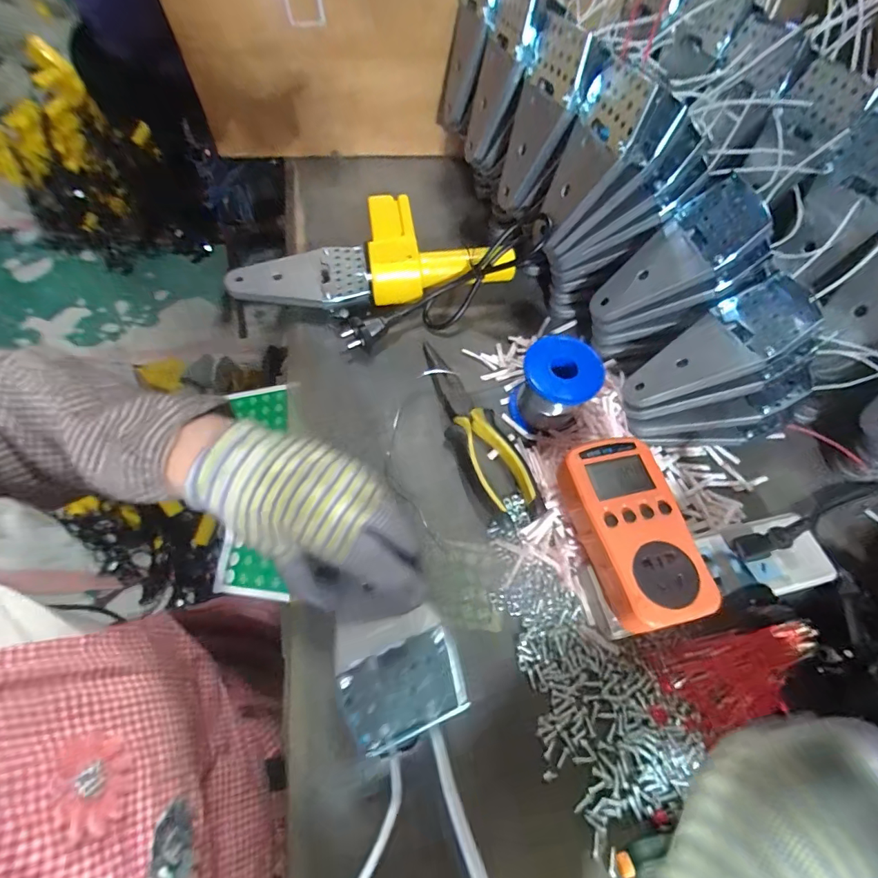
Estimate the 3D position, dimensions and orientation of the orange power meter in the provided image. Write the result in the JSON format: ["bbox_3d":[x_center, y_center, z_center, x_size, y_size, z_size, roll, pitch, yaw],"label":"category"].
[{"bbox_3d":[0.129,0.061,0.300,0.069,0.030,0.122,-12,63,-10],"label":"orange power meter"}]

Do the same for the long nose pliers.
[{"bbox_3d":[0.030,-0.006,0.369,0.045,0.024,0.165,-23,66,-15],"label":"long nose pliers"}]

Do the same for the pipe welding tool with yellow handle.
[{"bbox_3d":[-0.068,-0.182,0.437,0.270,0.059,0.114,-3,62,-6],"label":"pipe welding tool with yellow handle"}]

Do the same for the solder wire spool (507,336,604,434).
[{"bbox_3d":[0.097,-0.045,0.369,0.058,0.060,0.054,2,62,-3],"label":"solder wire spool"}]

